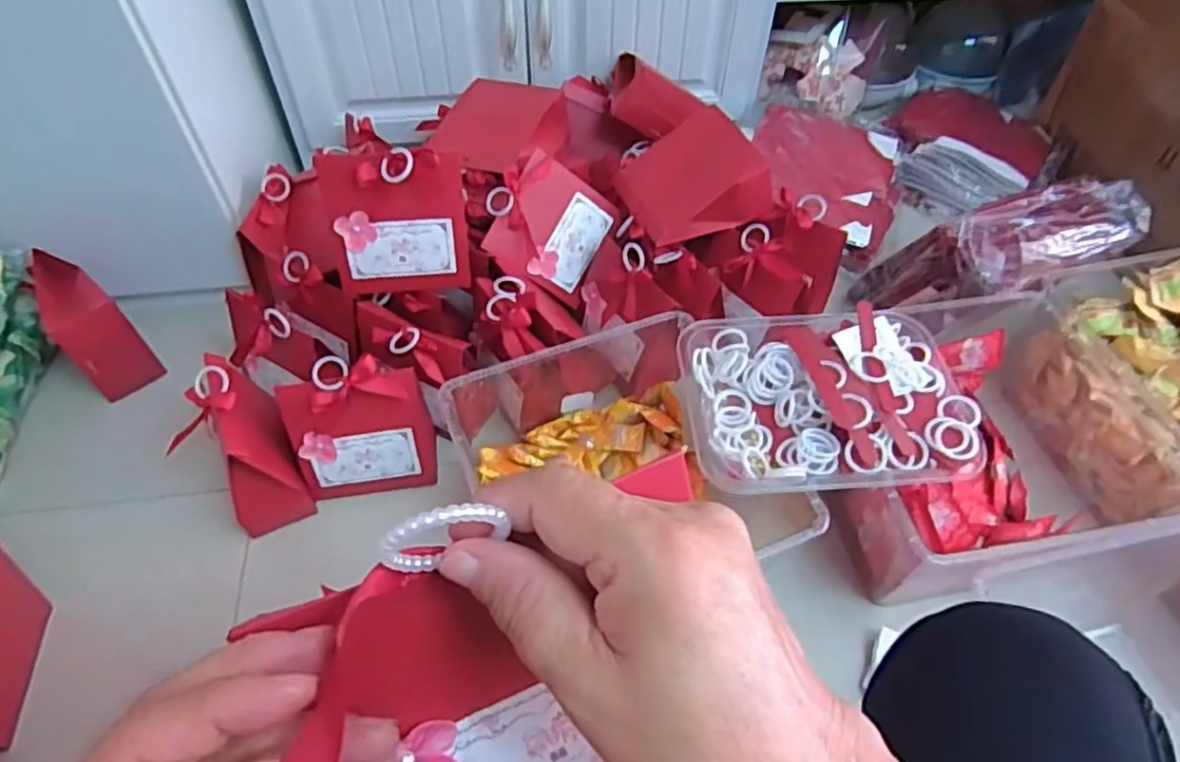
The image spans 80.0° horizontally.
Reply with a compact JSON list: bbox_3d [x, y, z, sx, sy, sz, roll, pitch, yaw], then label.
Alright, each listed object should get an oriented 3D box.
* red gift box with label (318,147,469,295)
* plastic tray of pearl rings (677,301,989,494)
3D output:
[{"bbox_3d":[-0.217,-0.176,0.800,0.155,0.175,0.053,-5,52,-5],"label":"red gift box with label"},{"bbox_3d":[0.228,0.010,0.697,0.265,0.057,0.207,1,52,0],"label":"plastic tray of pearl rings"}]

